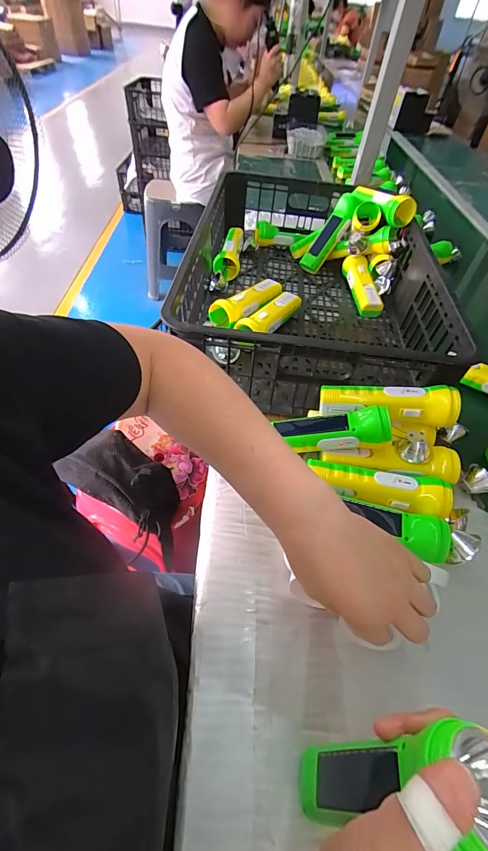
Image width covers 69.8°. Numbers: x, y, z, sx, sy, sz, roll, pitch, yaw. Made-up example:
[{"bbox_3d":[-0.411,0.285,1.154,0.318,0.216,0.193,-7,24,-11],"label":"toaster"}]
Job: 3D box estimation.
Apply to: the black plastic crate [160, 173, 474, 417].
[{"bbox_3d":[0.116,-0.275,0.638,0.399,0.156,0.587,6,51,0],"label":"black plastic crate"}]

